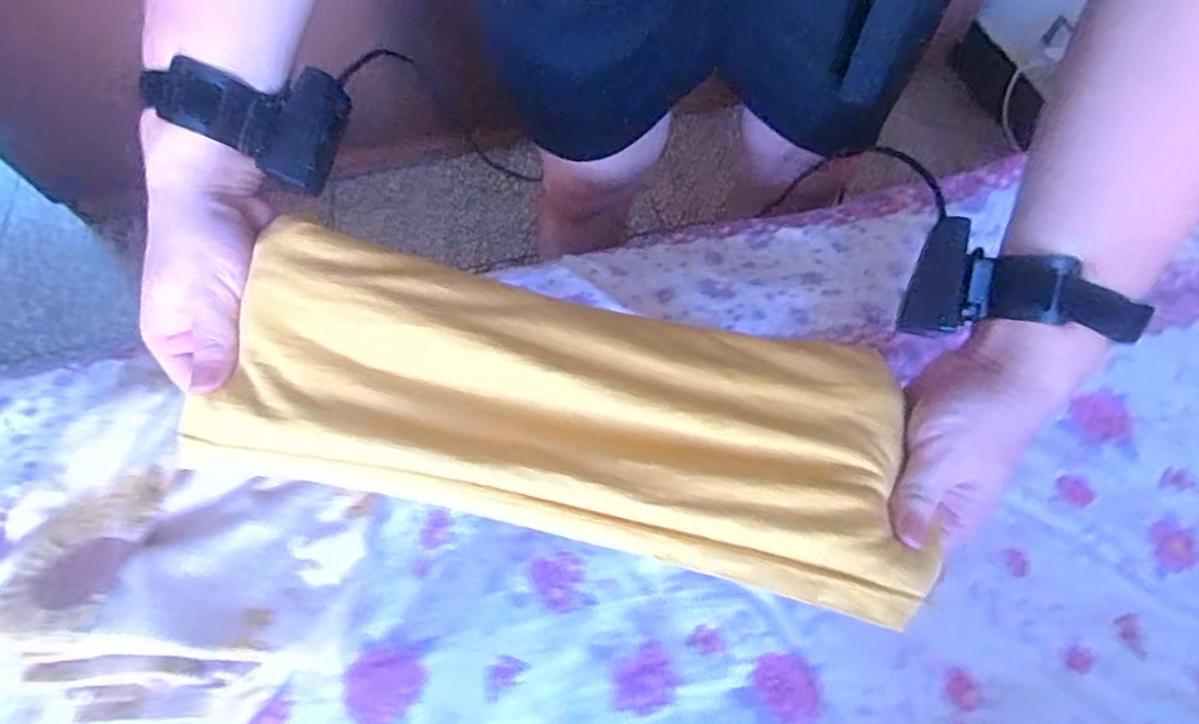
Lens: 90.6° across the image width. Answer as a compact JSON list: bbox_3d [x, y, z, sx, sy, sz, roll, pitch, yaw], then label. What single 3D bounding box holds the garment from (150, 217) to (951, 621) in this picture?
[{"bbox_3d":[-0.024,0.025,0.326,0.368,0.057,0.135,12,62,4],"label":"garment"}]

